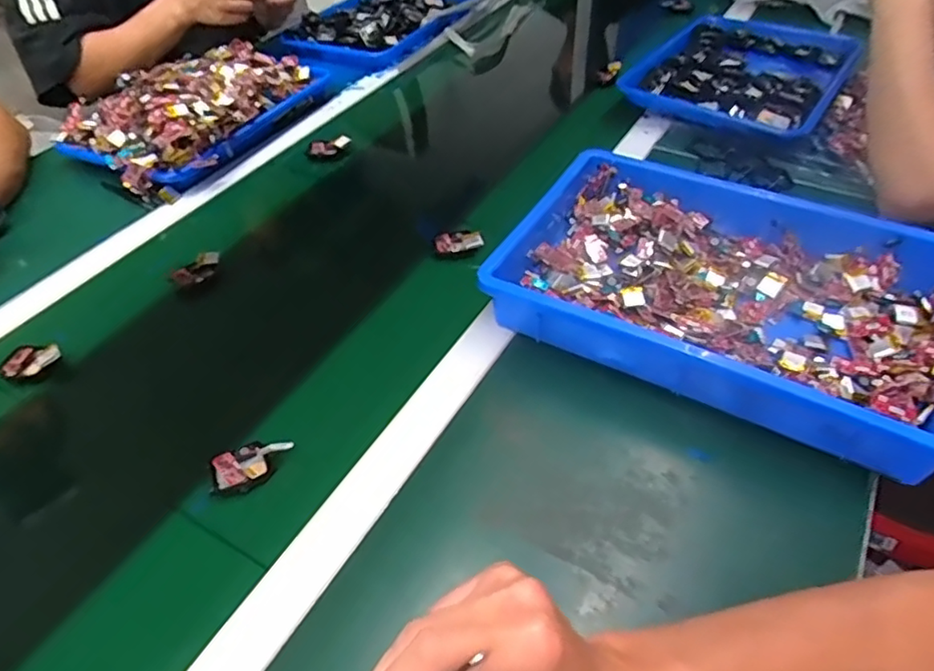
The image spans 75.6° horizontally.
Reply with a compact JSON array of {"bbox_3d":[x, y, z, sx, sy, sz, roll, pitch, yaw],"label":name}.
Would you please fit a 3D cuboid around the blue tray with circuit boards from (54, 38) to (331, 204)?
[{"bbox_3d":[-0.381,-0.322,0.841,0.228,0.074,0.328,18,51,22],"label":"blue tray with circuit boards"}]

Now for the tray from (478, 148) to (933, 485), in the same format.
[{"bbox_3d":[0.226,-0.044,0.538,0.374,0.066,0.240,20,52,24],"label":"tray"}]

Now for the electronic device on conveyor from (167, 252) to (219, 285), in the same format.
[{"bbox_3d":[-0.286,-0.070,0.638,0.031,0.016,0.050,19,51,22],"label":"electronic device on conveyor"}]

